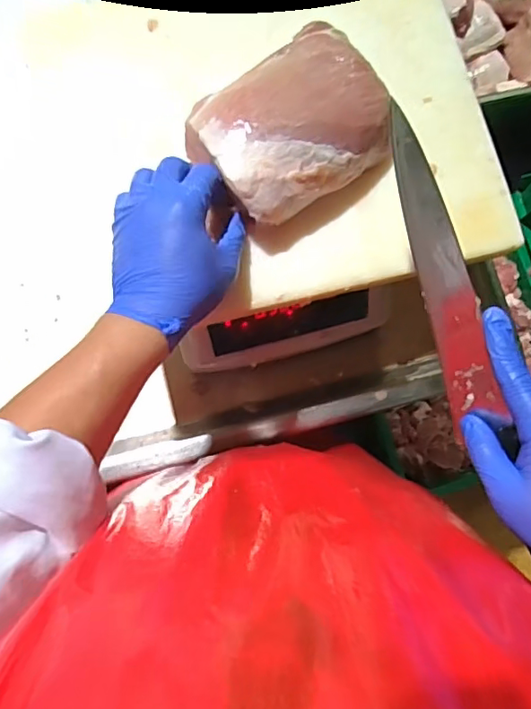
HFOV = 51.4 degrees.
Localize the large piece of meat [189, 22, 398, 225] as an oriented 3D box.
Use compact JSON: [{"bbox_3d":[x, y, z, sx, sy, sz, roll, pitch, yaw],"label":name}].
[{"bbox_3d":[0.023,-0.180,0.426,0.154,0.040,0.117,-38,84,-7],"label":"large piece of meat"}]

